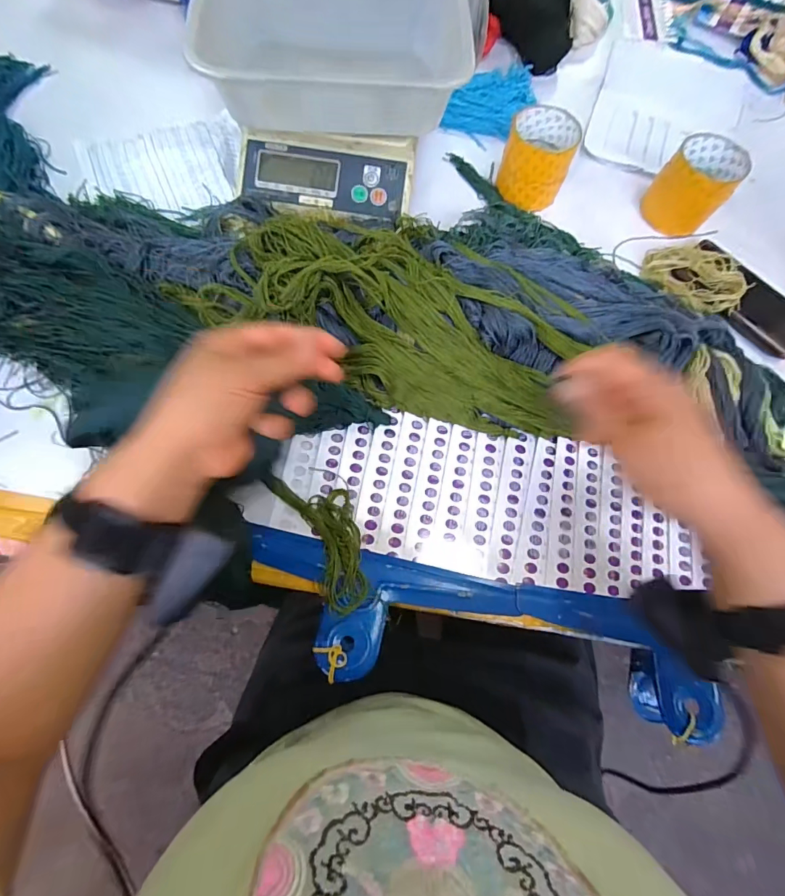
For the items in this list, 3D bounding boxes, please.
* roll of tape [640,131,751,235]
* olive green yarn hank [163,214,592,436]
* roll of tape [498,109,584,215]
[{"bbox_3d":[0.371,-0.324,0.528,0.084,0.071,0.082,40,73,11],"label":"roll of tape"},{"bbox_3d":[-0.002,-0.139,0.426,0.377,0.067,0.164,24,71,-3],"label":"olive green yarn hank"},{"bbox_3d":[0.179,-0.358,0.532,0.082,0.071,0.087,20,71,4],"label":"roll of tape"}]

